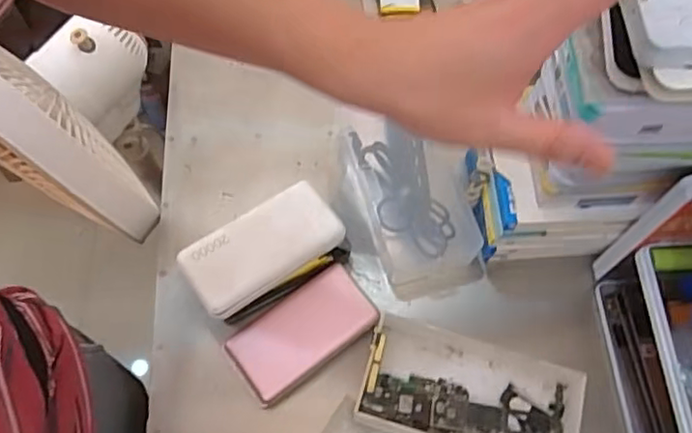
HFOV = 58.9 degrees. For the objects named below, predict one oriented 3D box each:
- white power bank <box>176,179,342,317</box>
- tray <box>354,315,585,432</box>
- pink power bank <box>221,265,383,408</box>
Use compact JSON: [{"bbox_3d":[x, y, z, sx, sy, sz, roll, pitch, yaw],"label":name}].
[{"bbox_3d":[-0.072,0.026,0.531,0.134,0.030,0.066,-32,69,-16],"label":"white power bank"},{"bbox_3d":[0.109,0.151,0.521,0.187,0.031,0.098,15,65,5],"label":"tray"},{"bbox_3d":[-0.037,0.105,0.547,0.128,0.021,0.067,-33,70,-16],"label":"pink power bank"}]

